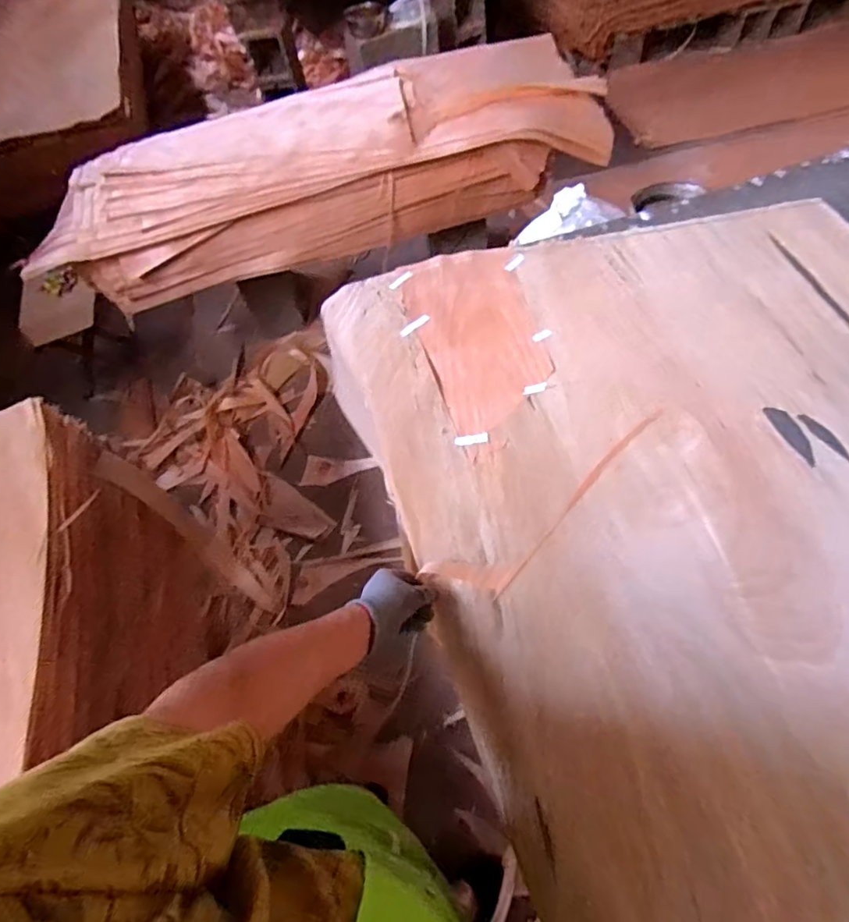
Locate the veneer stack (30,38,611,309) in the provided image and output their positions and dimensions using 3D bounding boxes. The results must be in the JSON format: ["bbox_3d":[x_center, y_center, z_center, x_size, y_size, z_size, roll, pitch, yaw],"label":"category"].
[{"bbox_3d":[-0.291,-0.912,1.617,1.675,0.300,0.457,-17,56,-5],"label":"veneer stack"}]

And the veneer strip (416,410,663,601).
[{"bbox_3d":[0.170,0.047,0.697,0.389,0.009,0.091,-41,63,-14],"label":"veneer strip"}]

